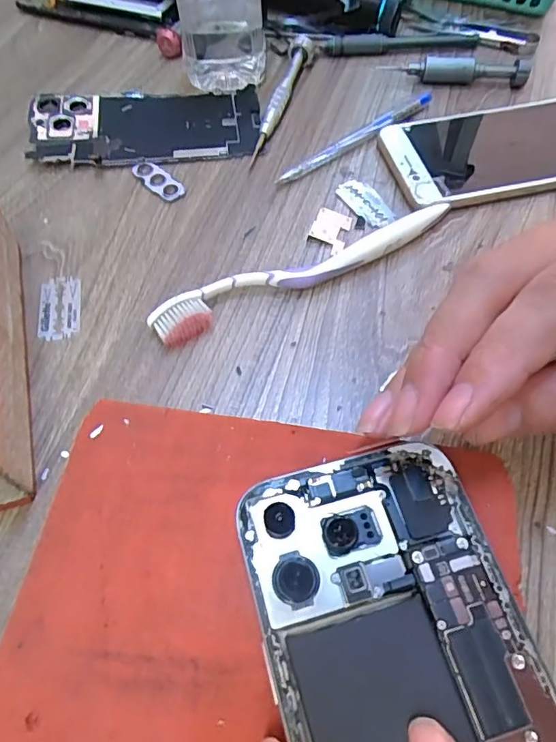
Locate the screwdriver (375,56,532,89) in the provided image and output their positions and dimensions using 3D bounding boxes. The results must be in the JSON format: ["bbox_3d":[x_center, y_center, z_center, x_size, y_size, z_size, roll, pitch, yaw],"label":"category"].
[{"bbox_3d":[0.127,-0.220,0.372,0.103,0.017,0.011,9,60,6],"label":"screwdriver"}]

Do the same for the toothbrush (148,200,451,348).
[{"bbox_3d":[0.017,-0.057,0.280,0.179,0.014,0.022,-25,62,-14],"label":"toothbrush"}]

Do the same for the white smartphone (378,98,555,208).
[{"bbox_3d":[0.146,-0.142,0.330,0.149,0.011,0.078,-11,60,-6],"label":"white smartphone"}]

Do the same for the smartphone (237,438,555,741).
[{"bbox_3d":[0.043,0.098,0.143,0.076,0.006,0.157,-16,60,-9],"label":"smartphone"}]

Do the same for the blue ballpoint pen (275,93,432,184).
[{"bbox_3d":[0.054,-0.154,0.339,0.132,0.010,0.010,-34,65,-18],"label":"blue ballpoint pen"}]

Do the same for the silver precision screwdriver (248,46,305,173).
[{"bbox_3d":[0.001,-0.188,0.358,0.012,0.015,0.123,12,60,8],"label":"silver precision screwdriver"}]

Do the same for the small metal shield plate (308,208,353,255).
[{"bbox_3d":[0.030,-0.082,0.299,0.022,0.004,0.032,14,60,9],"label":"small metal shield plate"}]

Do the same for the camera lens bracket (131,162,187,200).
[{"bbox_3d":[-0.076,-0.121,0.324,0.042,0.004,0.014,38,66,21],"label":"camera lens bracket"}]

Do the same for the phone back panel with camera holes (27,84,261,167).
[{"bbox_3d":[-0.090,-0.168,0.350,0.153,0.009,0.076,-7,59,-3],"label":"phone back panel with camera holes"}]

